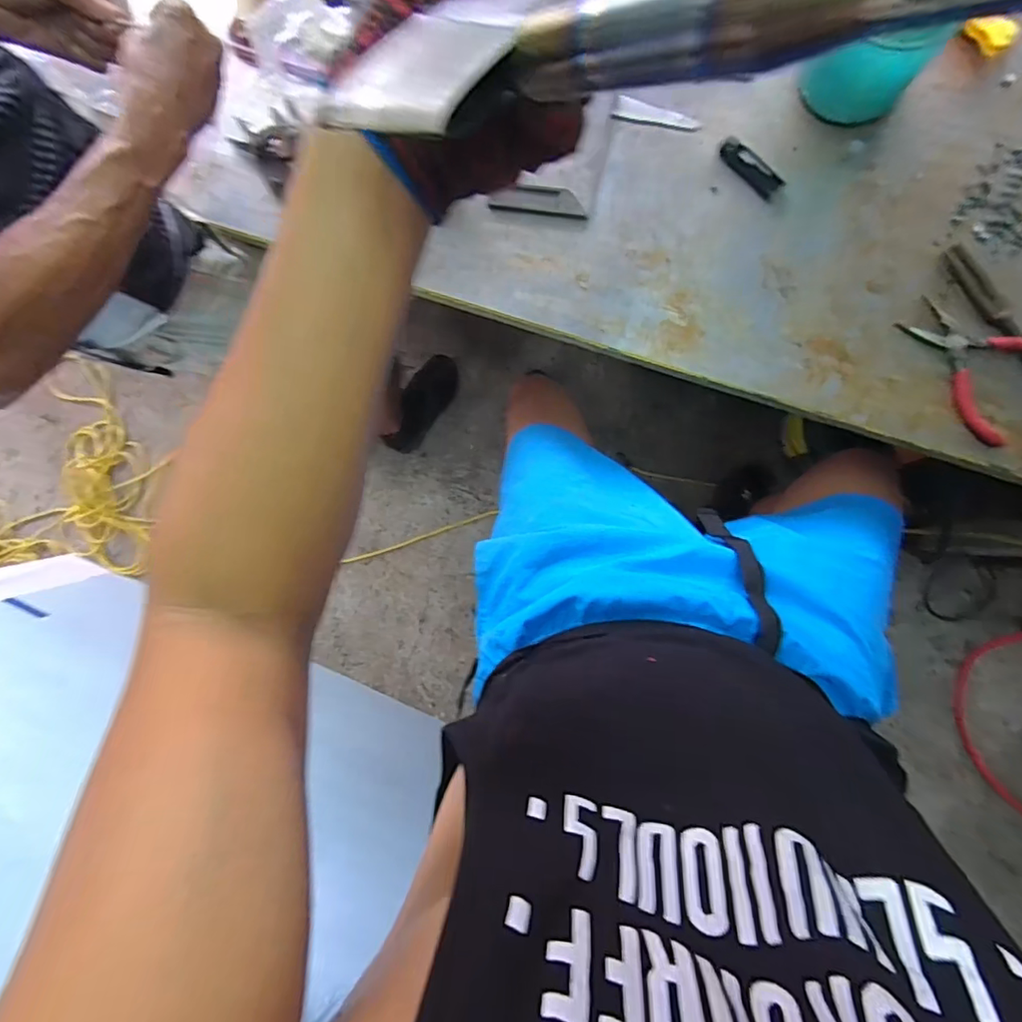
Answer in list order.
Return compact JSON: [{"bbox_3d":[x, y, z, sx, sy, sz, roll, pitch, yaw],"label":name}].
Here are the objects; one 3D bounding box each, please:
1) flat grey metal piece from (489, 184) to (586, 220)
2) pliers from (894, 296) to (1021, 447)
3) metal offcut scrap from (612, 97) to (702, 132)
[{"bbox_3d":[0.029,-0.336,0.585,0.103,0.009,0.029,9,89,8],"label":"flat grey metal piece"},{"bbox_3d":[0.437,-0.142,0.508,0.139,0.026,0.097,45,94,7],"label":"pliers"},{"bbox_3d":[0.156,-0.423,0.579,0.091,0.004,0.024,16,90,8],"label":"metal offcut scrap"}]

